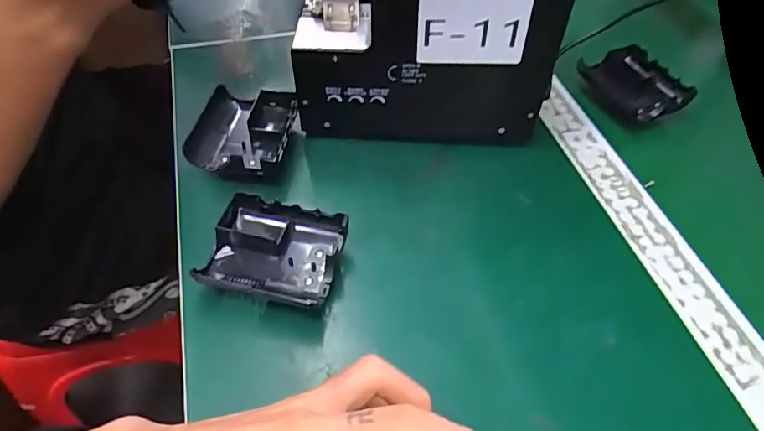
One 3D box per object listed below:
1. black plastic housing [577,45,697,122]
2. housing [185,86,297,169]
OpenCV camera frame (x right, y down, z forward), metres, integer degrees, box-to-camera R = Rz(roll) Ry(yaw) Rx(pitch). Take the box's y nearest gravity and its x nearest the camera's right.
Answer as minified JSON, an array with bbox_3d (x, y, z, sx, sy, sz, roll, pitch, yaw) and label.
[{"bbox_3d":[0.226,-0.116,0.458,0.065,0.021,0.082,-21,55,-18],"label":"black plastic housing"},{"bbox_3d":[-0.102,-0.064,0.397,0.066,0.038,0.079,10,52,6],"label":"housing"}]

